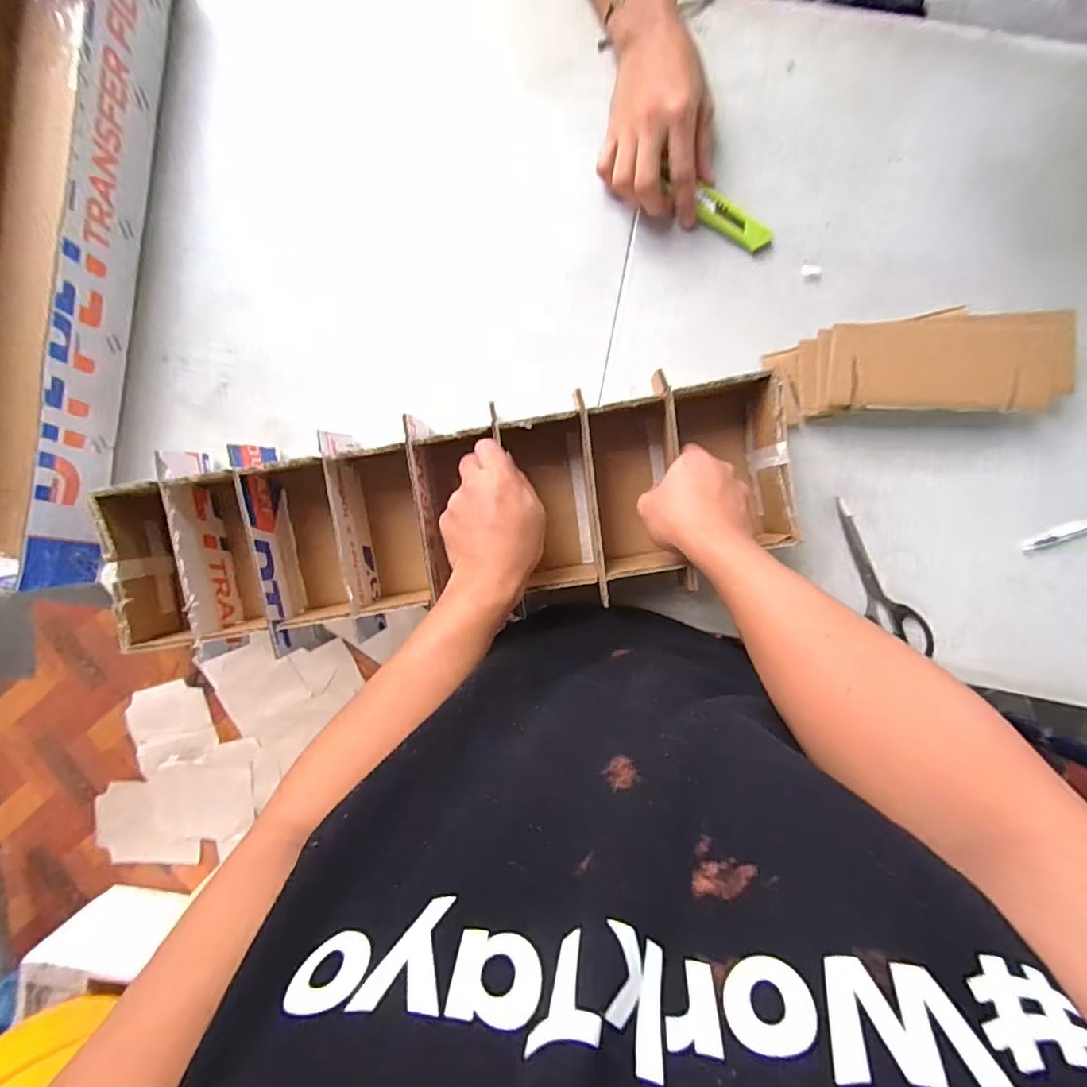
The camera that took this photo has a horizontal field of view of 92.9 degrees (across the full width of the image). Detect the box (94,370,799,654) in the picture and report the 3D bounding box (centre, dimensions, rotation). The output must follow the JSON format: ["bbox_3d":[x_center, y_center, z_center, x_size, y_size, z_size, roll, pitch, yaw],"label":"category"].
[{"bbox_3d":[-0.097,-0.031,0.496,0.611,0.098,0.172,-11,93,2],"label":"box"}]

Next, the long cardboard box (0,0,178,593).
[{"bbox_3d":[-0.491,-0.279,0.505,0.176,0.111,0.629,11,94,1],"label":"long cardboard box"}]

